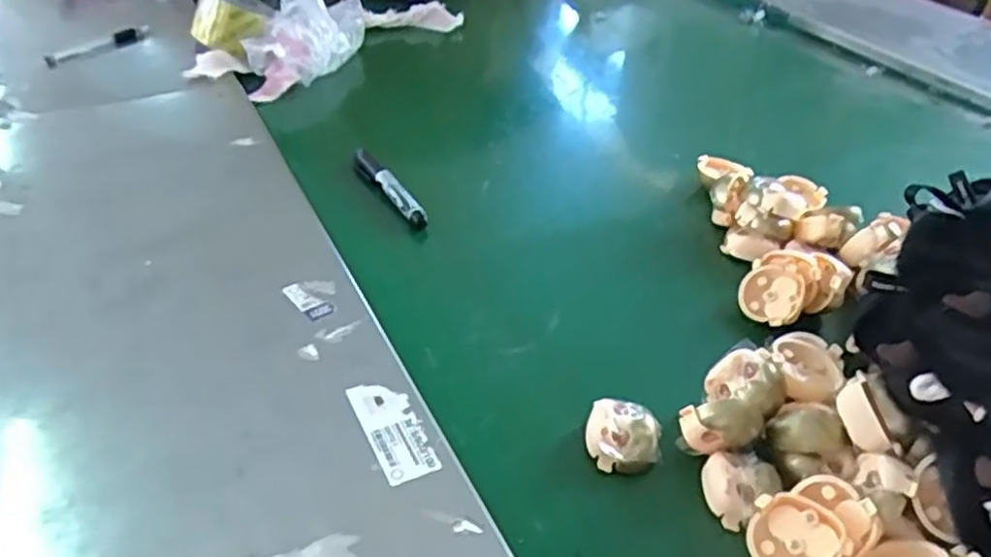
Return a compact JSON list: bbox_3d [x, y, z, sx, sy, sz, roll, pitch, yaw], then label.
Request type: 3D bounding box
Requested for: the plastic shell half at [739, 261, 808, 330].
[{"bbox_3d":[0.218,0.015,0.583,0.046,0.017,0.051,18,73,32],"label":"plastic shell half"}]

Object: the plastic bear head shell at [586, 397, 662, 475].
[{"bbox_3d":[0.080,0.098,0.468,0.045,0.024,0.043,3,38,-3],"label":"plastic bear head shell"}]

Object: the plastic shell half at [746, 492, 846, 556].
[{"bbox_3d":[0.165,0.145,0.407,0.049,0.012,0.049,-13,52,18],"label":"plastic shell half"}]

